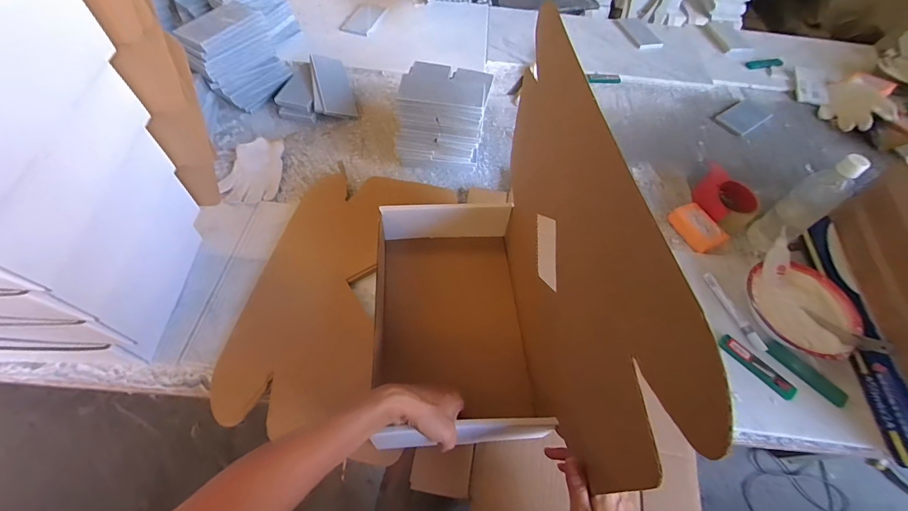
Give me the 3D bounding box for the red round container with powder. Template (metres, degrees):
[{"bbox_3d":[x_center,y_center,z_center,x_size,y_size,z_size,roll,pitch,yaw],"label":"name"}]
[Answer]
[{"bbox_3d":[0.540,0.084,0.611,0.143,0.047,0.155,2,55,-2],"label":"red round container with powder"}]

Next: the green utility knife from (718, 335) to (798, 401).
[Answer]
[{"bbox_3d":[0.457,0.169,0.582,0.027,0.012,0.114,-34,63,-24],"label":"green utility knife"}]

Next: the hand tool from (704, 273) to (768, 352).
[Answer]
[{"bbox_3d":[0.456,0.088,0.627,0.016,0.008,0.139,-8,56,-9],"label":"hand tool"}]

